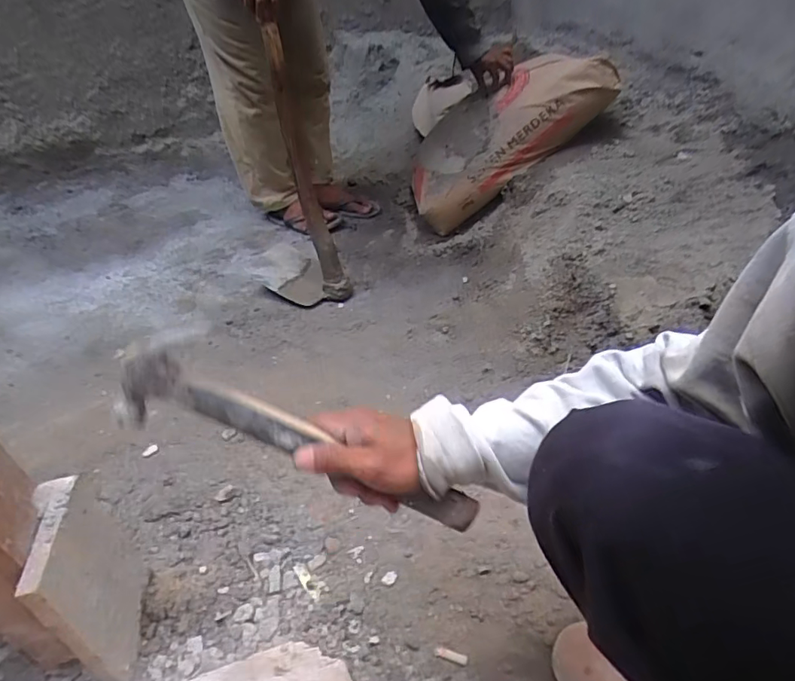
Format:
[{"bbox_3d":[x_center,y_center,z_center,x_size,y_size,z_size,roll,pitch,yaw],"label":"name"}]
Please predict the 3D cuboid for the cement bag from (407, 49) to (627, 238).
[{"bbox_3d":[0.287,-0.543,1.431,0.570,0.172,0.230,-41,37,12],"label":"cement bag"}]

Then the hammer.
[{"bbox_3d":[-0.070,0.086,0.424,0.305,0.094,0.031,27,36,-12],"label":"hammer"}]

